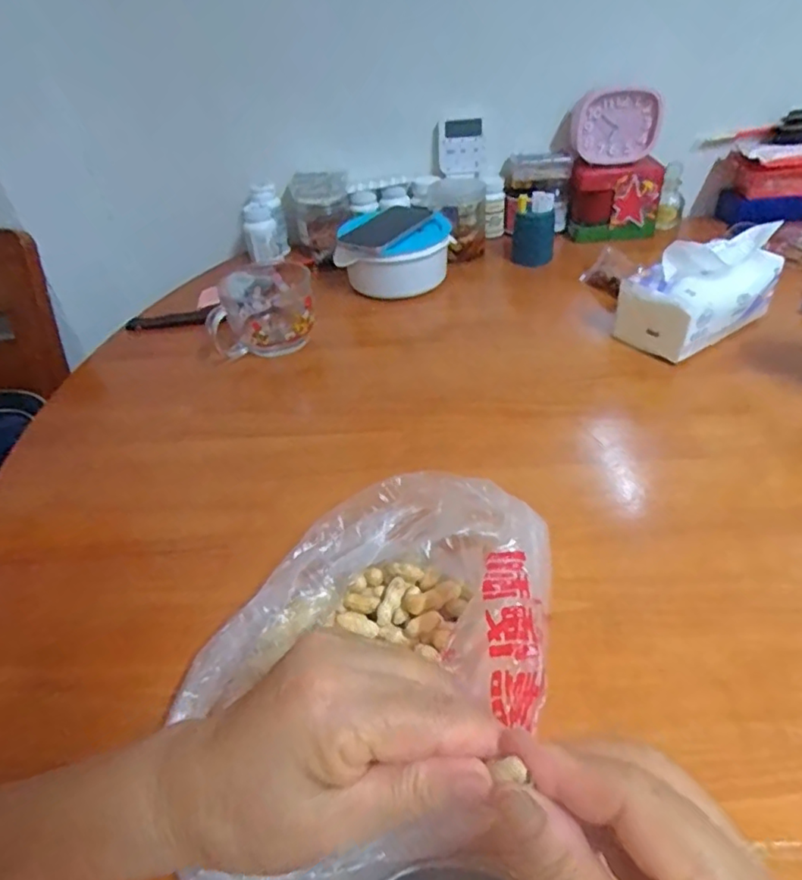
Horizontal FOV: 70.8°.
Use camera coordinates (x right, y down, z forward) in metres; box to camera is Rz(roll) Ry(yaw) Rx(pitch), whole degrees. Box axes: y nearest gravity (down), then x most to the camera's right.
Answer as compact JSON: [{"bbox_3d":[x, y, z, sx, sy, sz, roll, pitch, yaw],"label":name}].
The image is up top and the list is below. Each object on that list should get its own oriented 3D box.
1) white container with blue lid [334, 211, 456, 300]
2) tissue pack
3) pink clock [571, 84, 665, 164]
[{"bbox_3d":[-0.014,-0.265,0.805,0.153,0.073,0.154,-3,40,3],"label":"white container with blue lid"},{"bbox_3d":[0.332,-0.165,0.628,0.165,0.111,0.093,-24,44,-20],"label":"tissue pack"},{"bbox_3d":[0.313,-0.458,0.824,0.125,0.090,0.032,7,42,14],"label":"pink clock"}]

